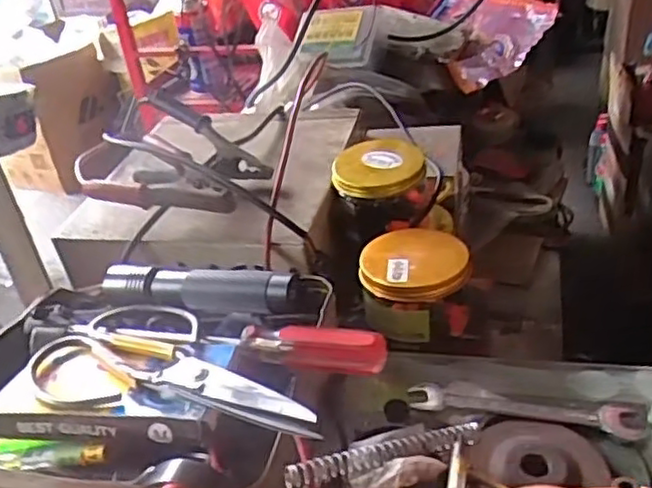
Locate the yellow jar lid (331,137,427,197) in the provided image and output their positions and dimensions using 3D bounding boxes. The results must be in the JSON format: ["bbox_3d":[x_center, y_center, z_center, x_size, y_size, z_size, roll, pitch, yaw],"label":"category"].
[{"bbox_3d":[0.047,-0.071,0.616,0.080,0.016,0.083,-1,34,9],"label":"yellow jar lid"}]

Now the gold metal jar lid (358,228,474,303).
[{"bbox_3d":[0.068,0.013,0.531,0.082,0.016,0.079,-5,33,3],"label":"gold metal jar lid"}]

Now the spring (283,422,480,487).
[{"bbox_3d":[0.034,0.117,0.384,0.121,0.011,0.010,-7,31,-24],"label":"spring"}]

